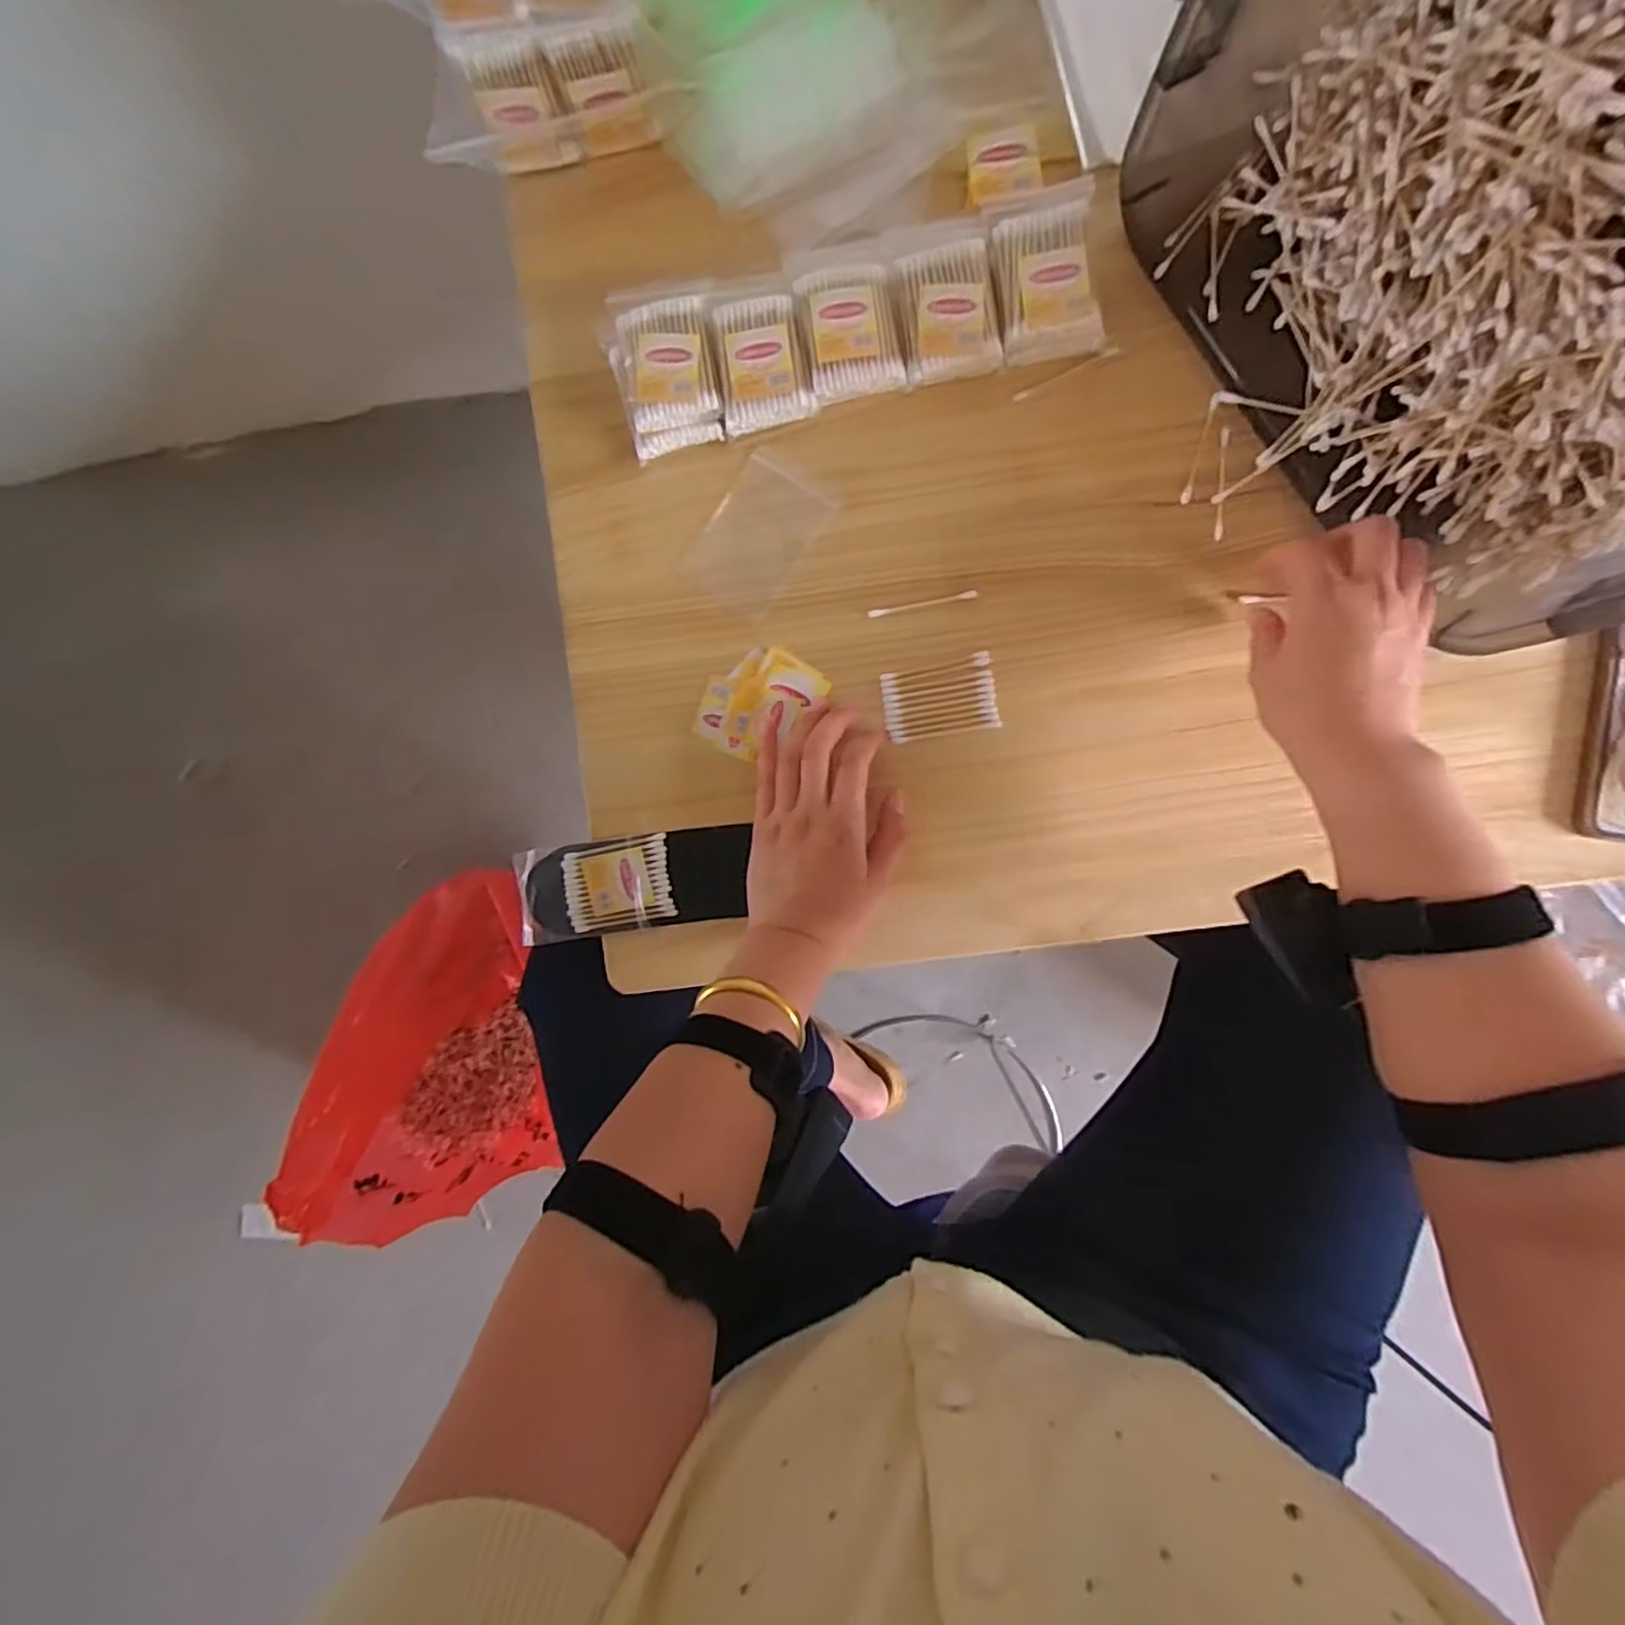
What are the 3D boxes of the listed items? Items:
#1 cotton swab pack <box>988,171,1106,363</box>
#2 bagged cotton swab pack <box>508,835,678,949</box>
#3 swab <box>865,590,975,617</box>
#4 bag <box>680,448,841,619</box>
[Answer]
[{"bbox_3d":[0.143,-0.333,0.428,0.059,0.030,0.096,-7,91,6],"label":"cotton swab pack"},{"bbox_3d":[-0.150,0.053,0.473,0.111,0.006,0.065,-7,91,6],"label":"bagged cotton swab pack"},{"bbox_3d":[0.073,-0.137,0.455,0.072,0.004,0.005,-11,91,6],"label":"swab"},{"bbox_3d":[-0.037,-0.185,0.467,0.069,0.005,0.095,34,95,4],"label":"bag"}]

